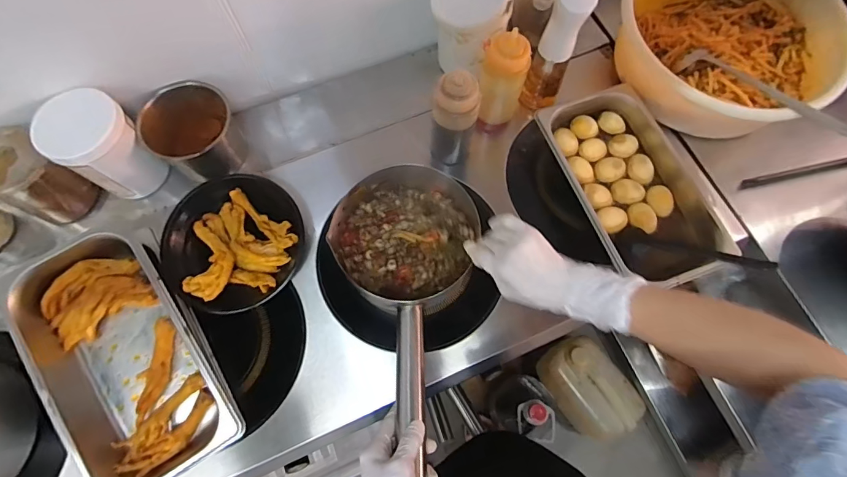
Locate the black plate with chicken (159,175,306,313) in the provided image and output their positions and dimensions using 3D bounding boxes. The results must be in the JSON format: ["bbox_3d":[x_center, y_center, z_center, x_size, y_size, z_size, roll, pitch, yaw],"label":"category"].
[{"bbox_3d":[-0.264,0.009,0.599,0.192,0.051,0.183,-9,72,-4],"label":"black plate with chicken"}]

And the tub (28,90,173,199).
[{"bbox_3d":[-0.464,-0.131,0.632,0.098,0.144,0.109,35,75,10],"label":"tub"}]

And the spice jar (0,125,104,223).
[{"bbox_3d":[-0.573,-0.087,0.638,0.095,0.141,0.093,0,72,-1],"label":"spice jar"}]

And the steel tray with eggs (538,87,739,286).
[{"bbox_3d":[0.321,-0.079,0.674,0.194,0.077,0.322,-20,73,-7],"label":"steel tray with eggs"}]

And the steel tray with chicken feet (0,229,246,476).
[{"bbox_3d":[-0.377,0.153,0.548,0.173,0.083,0.306,-33,75,-11],"label":"steel tray with chicken feet"}]

